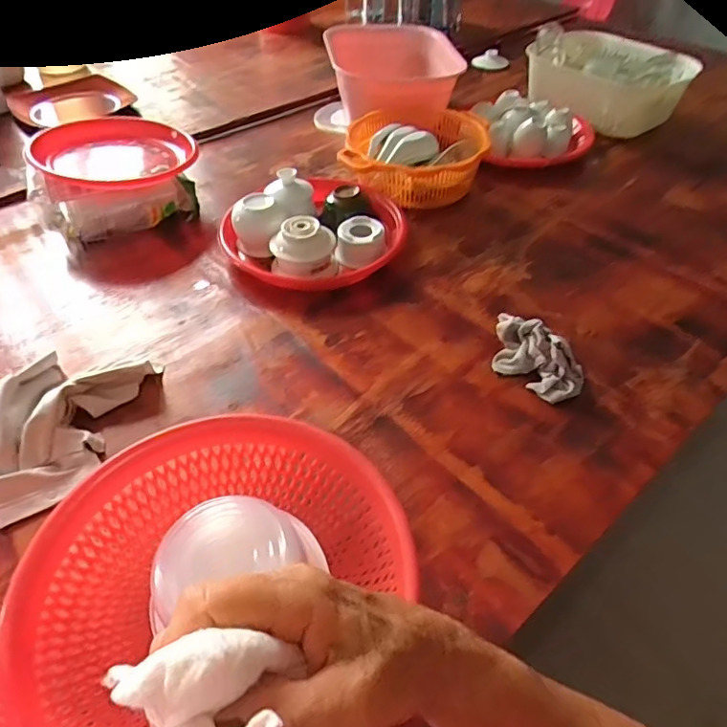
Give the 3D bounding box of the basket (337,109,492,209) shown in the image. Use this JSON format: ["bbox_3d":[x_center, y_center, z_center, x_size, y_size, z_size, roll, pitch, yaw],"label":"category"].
[{"bbox_3d":[0.077,-0.308,0.843,0.208,0.075,0.166,7,48,7],"label":"basket"}]

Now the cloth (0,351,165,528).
[{"bbox_3d":[-0.296,0.057,0.529,0.112,0.045,0.192,8,48,7],"label":"cloth"}]

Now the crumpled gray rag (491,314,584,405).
[{"bbox_3d":[0.182,-0.012,0.594,0.064,0.040,0.124,-34,56,-27],"label":"crumpled gray rag"}]

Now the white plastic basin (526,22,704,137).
[{"bbox_3d":[0.435,-0.517,0.994,0.158,0.119,0.242,-28,53,-23],"label":"white plastic basin"}]

